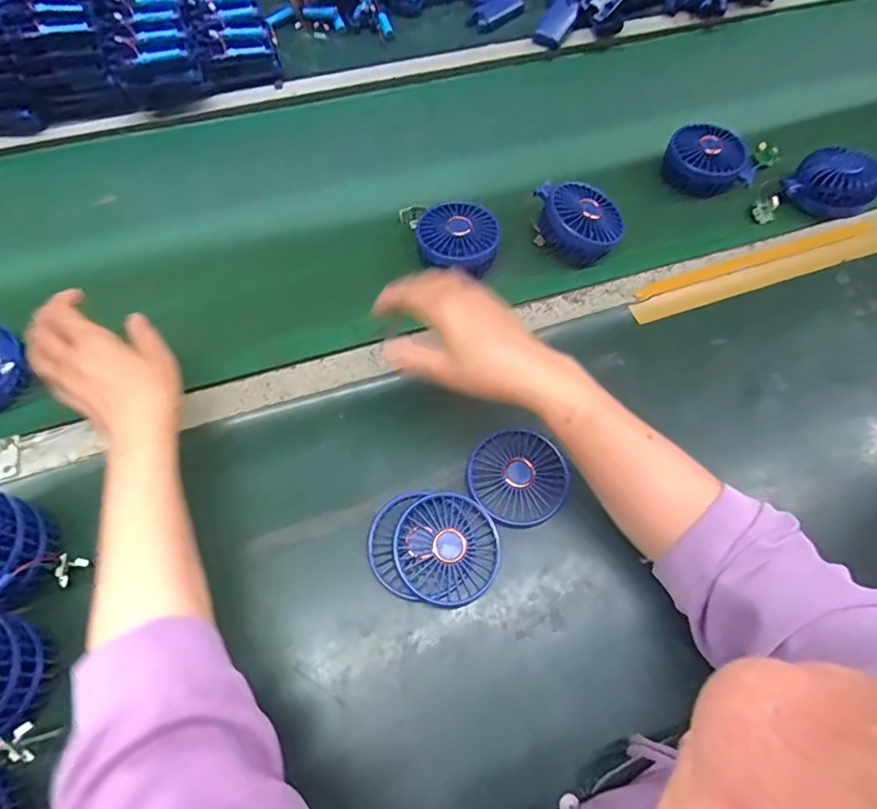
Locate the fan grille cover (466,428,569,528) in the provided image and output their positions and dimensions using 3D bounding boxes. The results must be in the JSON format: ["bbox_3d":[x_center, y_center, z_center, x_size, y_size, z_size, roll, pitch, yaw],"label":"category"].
[{"bbox_3d":[0.070,0.063,0.468,0.080,0.019,0.085,-36,68,-17],"label":"fan grille cover"}]

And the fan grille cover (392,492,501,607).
[{"bbox_3d":[0.009,0.117,0.435,0.085,0.014,0.087,-35,81,-22],"label":"fan grille cover"}]

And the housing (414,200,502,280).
[{"bbox_3d":[0.021,-0.178,0.565,0.085,0.028,0.085,0,63,0],"label":"housing"}]

